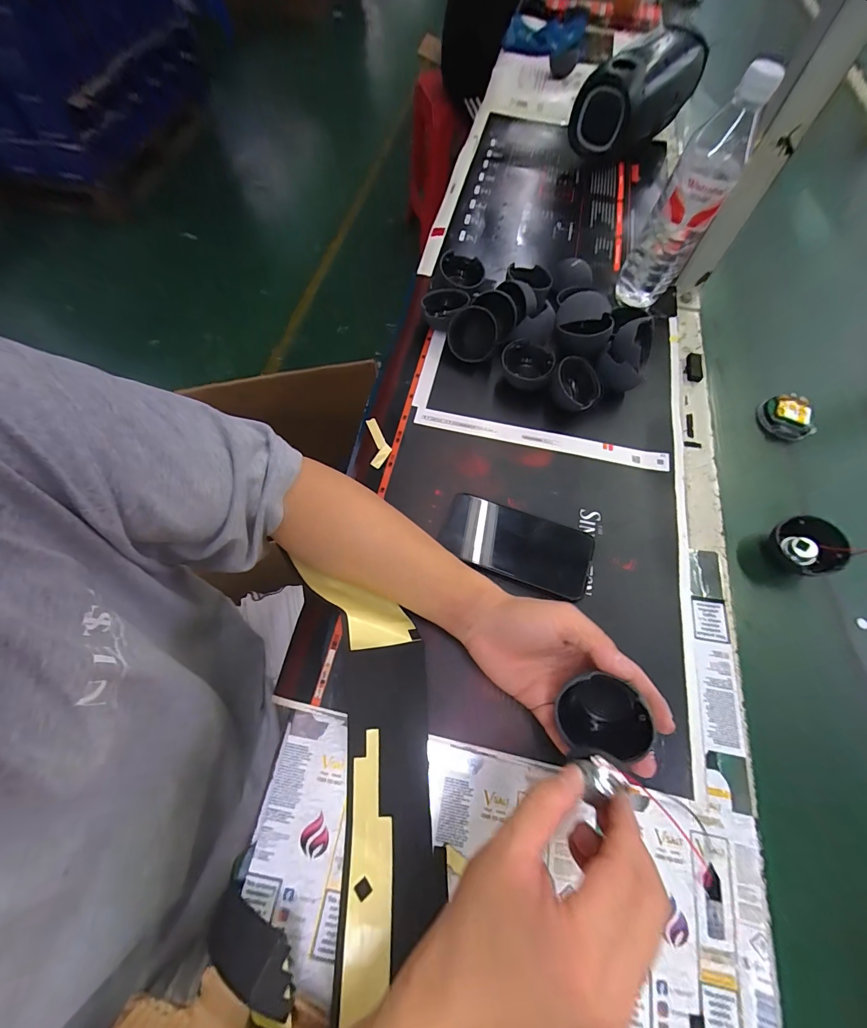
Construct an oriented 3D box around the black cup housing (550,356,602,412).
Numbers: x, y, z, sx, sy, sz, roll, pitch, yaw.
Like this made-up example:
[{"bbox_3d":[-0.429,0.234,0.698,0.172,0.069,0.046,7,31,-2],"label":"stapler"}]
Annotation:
[{"bbox_3d":[0.161,-0.147,0.462,0.061,0.036,0.053,35,84,-11],"label":"black cup housing"}]

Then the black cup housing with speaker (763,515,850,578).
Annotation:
[{"bbox_3d":[0.375,0.031,0.399,0.047,0.037,0.057,-32,69,-14],"label":"black cup housing with speaker"}]

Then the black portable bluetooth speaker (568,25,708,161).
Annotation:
[{"bbox_3d":[0.351,-0.720,0.695,0.123,0.115,0.246,38,70,16],"label":"black portable bluetooth speaker"}]

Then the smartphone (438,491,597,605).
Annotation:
[{"bbox_3d":[0.082,0.032,0.395,0.148,0.011,0.074,18,66,7],"label":"smartphone"}]

